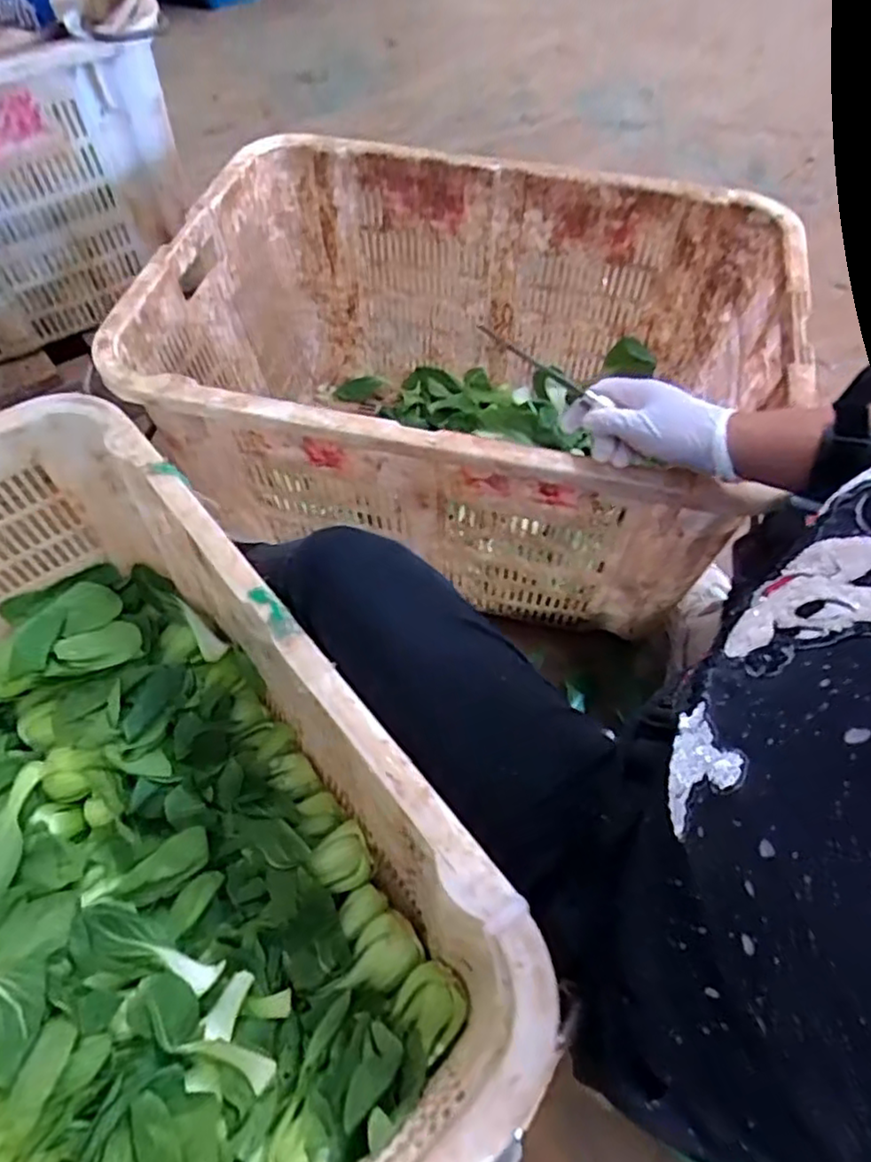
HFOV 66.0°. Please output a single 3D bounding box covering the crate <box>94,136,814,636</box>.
[{"bbox_3d":[0.040,-0.224,0.836,0.668,0.340,0.471,12,58,8],"label":"crate"}]

